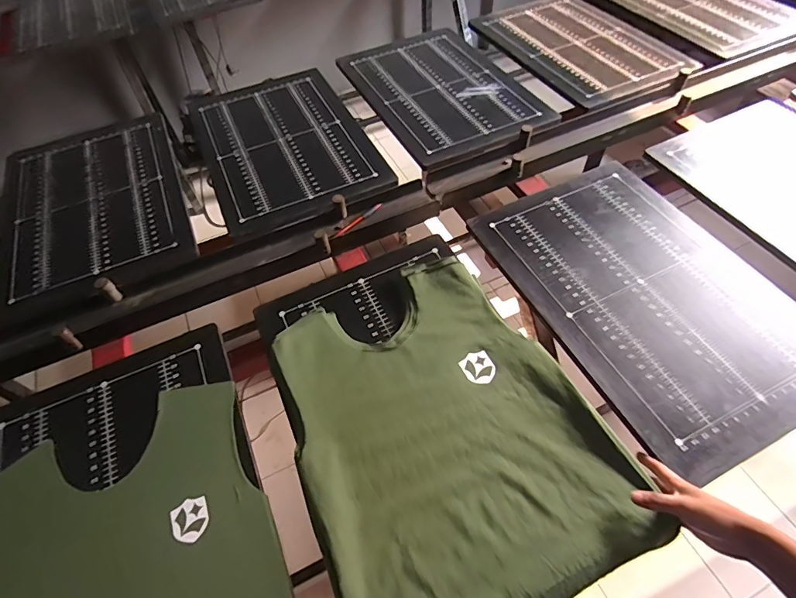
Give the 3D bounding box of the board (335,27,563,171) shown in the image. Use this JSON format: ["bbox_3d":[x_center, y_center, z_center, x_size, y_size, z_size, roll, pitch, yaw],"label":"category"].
[{"bbox_3d":[0.119,-0.611,1.245,0.405,0.026,0.643,-22,55,-12],"label":"board"}]

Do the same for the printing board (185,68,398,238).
[{"bbox_3d":[-0.305,-0.427,1.141,0.399,0.024,0.653,-23,56,-13],"label":"printing board"}]

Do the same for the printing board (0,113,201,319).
[{"bbox_3d":[-0.741,-0.245,1.038,0.416,0.024,0.626,-22,55,-12],"label":"printing board"}]

